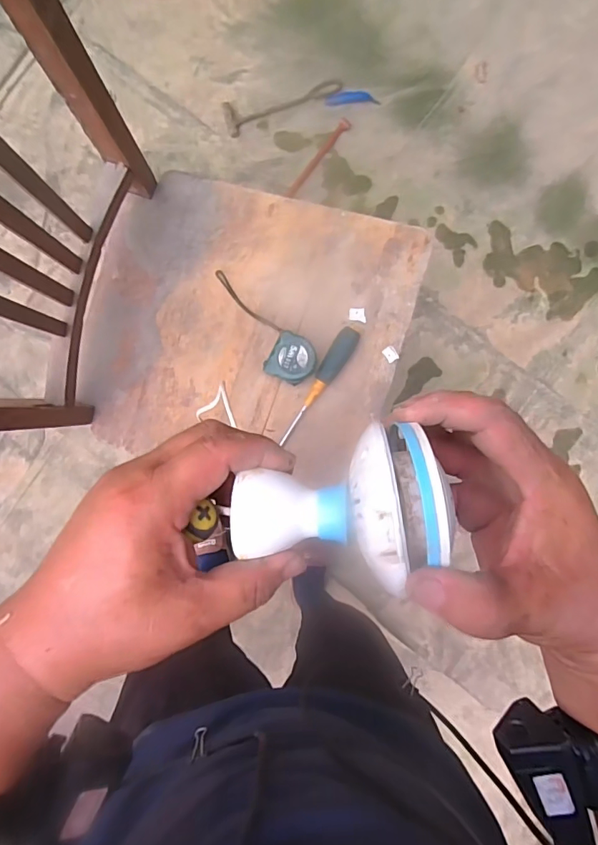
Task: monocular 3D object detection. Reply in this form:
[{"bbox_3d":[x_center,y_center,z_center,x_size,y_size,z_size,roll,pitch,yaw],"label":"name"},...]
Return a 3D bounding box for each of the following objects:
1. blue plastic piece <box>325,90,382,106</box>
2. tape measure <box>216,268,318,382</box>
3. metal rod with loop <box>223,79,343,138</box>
[{"bbox_3d":[0.127,-0.774,1.131,0.137,0.008,0.032,-14,95,-16],"label":"blue plastic piece"},{"bbox_3d":[-0.058,-0.126,0.670,0.188,0.030,0.067,38,91,-6],"label":"tape measure"},{"bbox_3d":[-0.030,-0.747,1.122,0.294,0.031,0.076,-18,94,-6],"label":"metal rod with loop"}]

